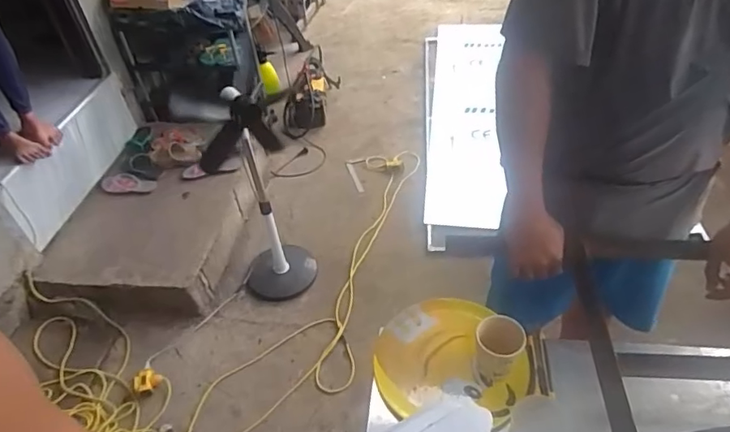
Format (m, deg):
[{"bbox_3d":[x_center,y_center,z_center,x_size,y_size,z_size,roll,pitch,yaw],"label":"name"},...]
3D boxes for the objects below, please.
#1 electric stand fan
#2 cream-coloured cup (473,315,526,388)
[{"bbox_3d":[-0.367,-0.076,1.723,0.287,0.885,0.272,-25,46,-18],"label":"electric stand fan"},{"bbox_3d":[0.207,0.212,0.806,0.072,0.093,0.072,5,45,13],"label":"cream-coloured cup"}]

